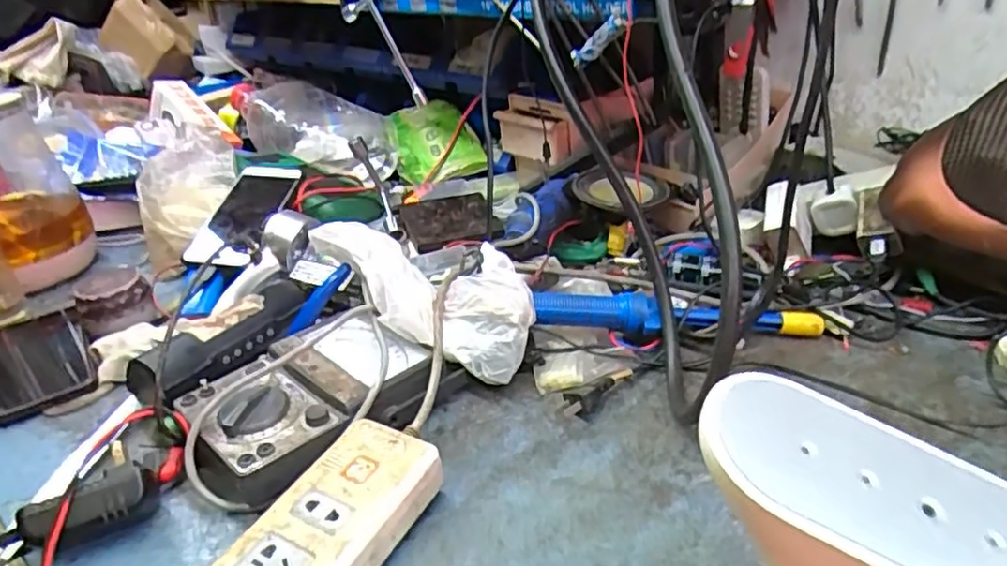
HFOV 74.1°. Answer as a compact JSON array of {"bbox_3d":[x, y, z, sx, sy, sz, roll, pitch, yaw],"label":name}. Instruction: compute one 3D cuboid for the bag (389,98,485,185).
[{"bbox_3d":[-0.095,-0.192,0.918,0.114,0.073,0.146,-11,30,-11],"label":"bag"}]

